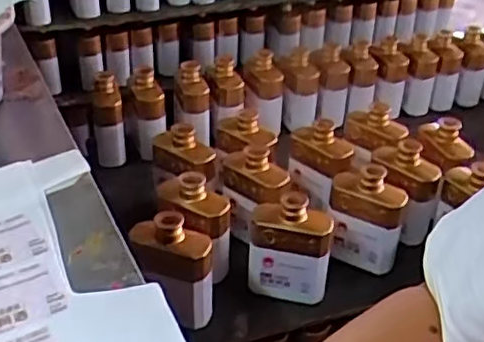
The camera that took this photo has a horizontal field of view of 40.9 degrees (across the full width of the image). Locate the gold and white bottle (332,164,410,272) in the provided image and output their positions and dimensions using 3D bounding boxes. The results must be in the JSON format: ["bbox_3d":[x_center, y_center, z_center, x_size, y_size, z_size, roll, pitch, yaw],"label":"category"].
[{"bbox_3d":[0.189,0.073,0.994,0.109,0.149,0.076,12,40,18],"label":"gold and white bottle"}]

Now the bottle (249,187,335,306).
[{"bbox_3d":[0.068,0.112,0.932,0.113,0.160,0.051,7,34,6],"label":"bottle"}]

